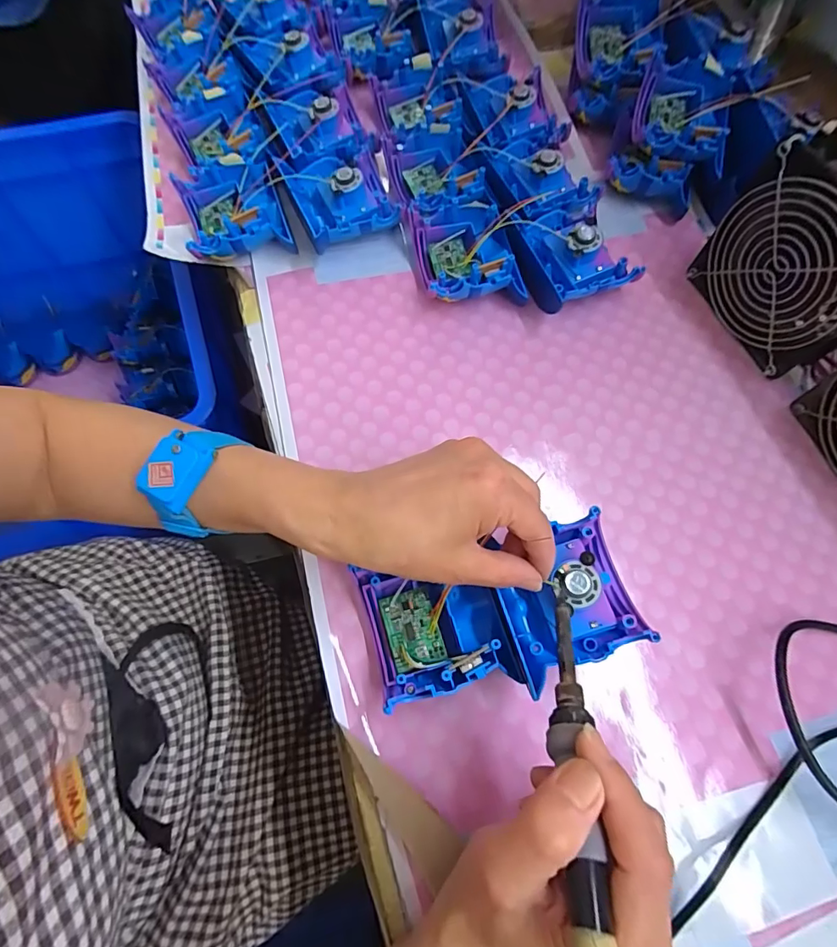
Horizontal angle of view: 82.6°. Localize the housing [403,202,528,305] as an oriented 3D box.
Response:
[{"bbox_3d":[0.036,-0.176,0.388,0.081,0.039,0.084,-8,69,-6],"label":"housing"}]

